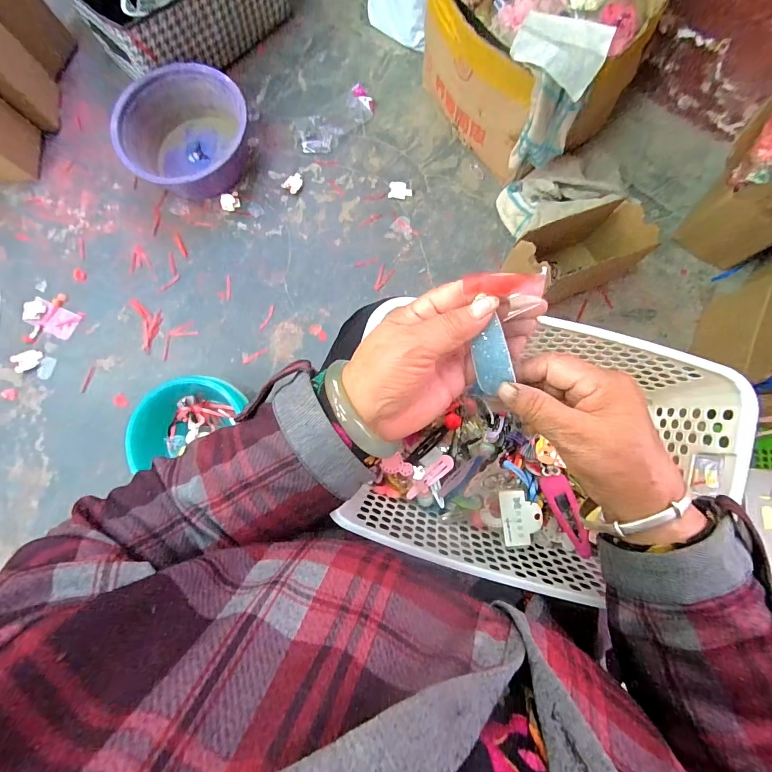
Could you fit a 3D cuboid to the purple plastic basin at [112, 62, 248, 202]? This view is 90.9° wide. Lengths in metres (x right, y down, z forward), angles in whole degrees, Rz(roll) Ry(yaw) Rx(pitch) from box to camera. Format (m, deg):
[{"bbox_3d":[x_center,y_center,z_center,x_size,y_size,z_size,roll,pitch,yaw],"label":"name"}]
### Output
[{"bbox_3d":[-0.451,-0.573,0.858,0.291,0.137,0.238,-25,80,-3],"label":"purple plastic basin"}]

